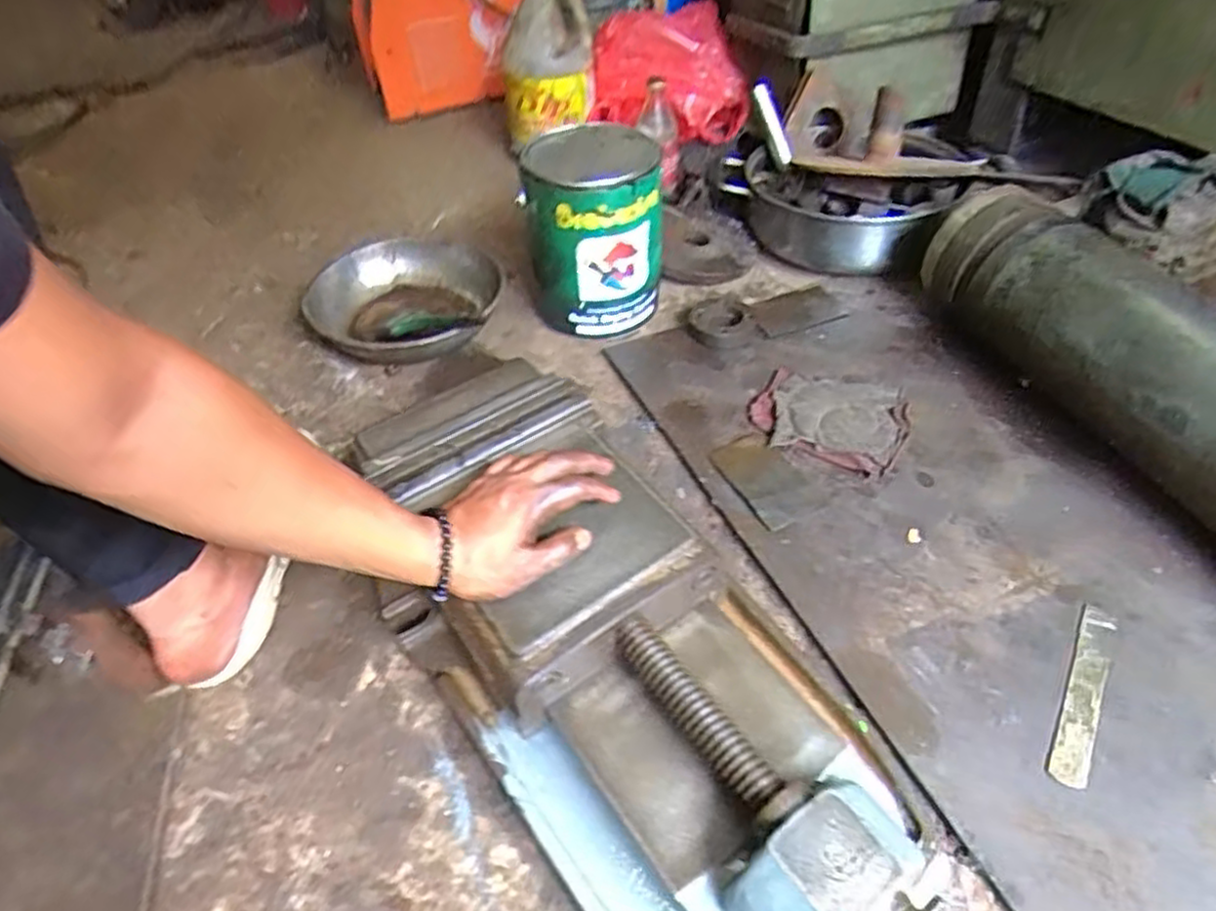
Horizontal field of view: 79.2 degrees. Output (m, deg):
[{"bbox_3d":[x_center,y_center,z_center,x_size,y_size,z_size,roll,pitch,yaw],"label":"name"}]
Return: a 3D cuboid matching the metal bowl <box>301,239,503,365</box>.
[{"bbox_3d":[-0.253,-0.203,0.984,0.243,0.081,0.243,-3,44,3],"label":"metal bowl"}]

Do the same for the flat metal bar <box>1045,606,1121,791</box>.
[{"bbox_3d":[0.371,0.182,0.572,0.028,0.006,0.165,22,50,25],"label":"flat metal bar"}]

